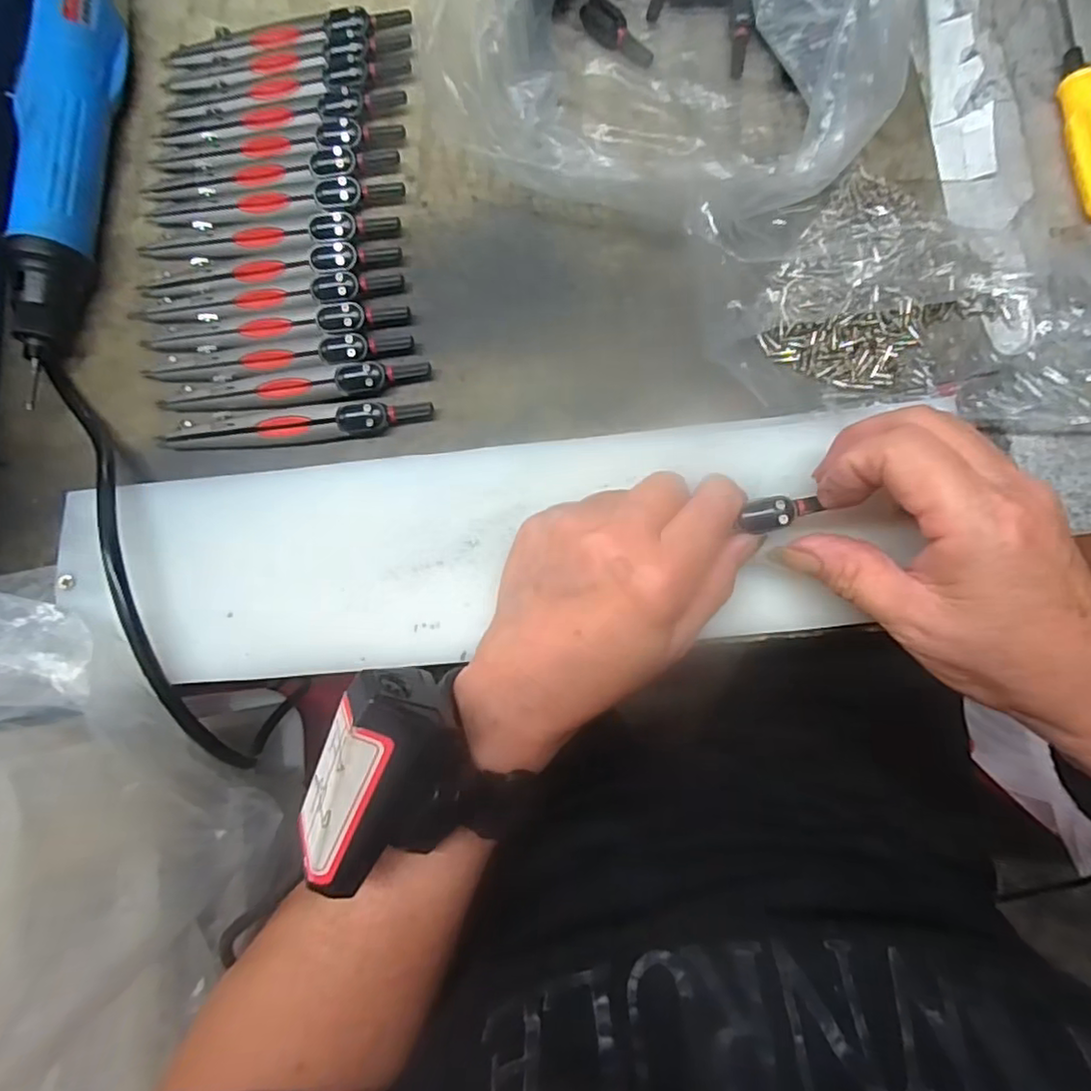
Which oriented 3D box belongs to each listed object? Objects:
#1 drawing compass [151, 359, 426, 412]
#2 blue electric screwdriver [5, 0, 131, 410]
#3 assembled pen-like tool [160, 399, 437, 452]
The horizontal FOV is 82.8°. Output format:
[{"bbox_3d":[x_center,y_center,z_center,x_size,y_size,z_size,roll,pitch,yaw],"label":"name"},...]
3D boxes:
[{"bbox_3d":[-0.118,-0.074,0.288,0.126,0.011,0.016,-3,82,3],"label":"drawing compass"},{"bbox_3d":[-0.232,-0.185,0.298,0.030,0.033,0.213,4,82,4],"label":"blue electric screwdriver"},{"bbox_3d":[-0.116,-0.055,0.286,0.127,0.011,0.014,-5,82,3],"label":"assembled pen-like tool"}]

